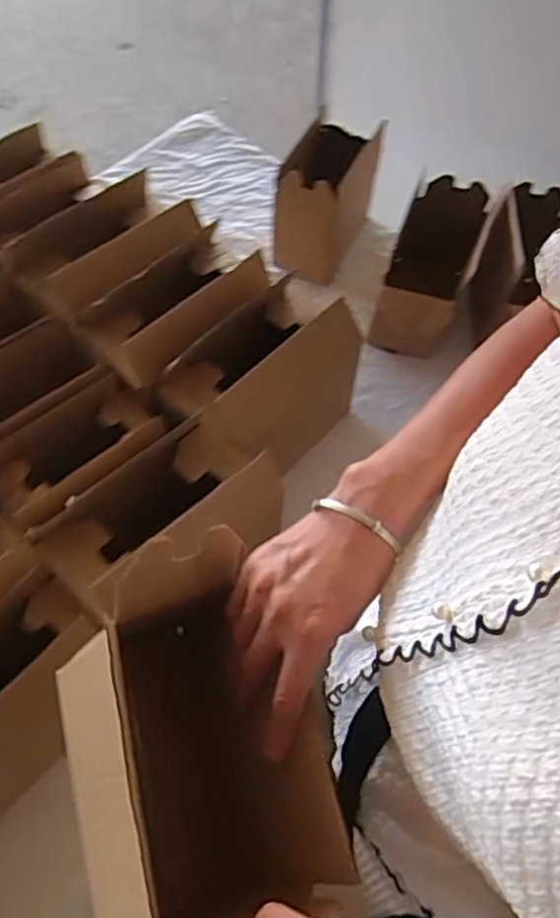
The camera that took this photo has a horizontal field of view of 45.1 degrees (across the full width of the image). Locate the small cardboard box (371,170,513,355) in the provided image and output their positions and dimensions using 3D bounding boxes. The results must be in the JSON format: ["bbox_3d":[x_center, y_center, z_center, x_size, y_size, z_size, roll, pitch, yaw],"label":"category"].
[{"bbox_3d":[0.228,-0.278,0.998,0.114,0.167,0.205,20,61,9],"label":"small cardboard box"}]

